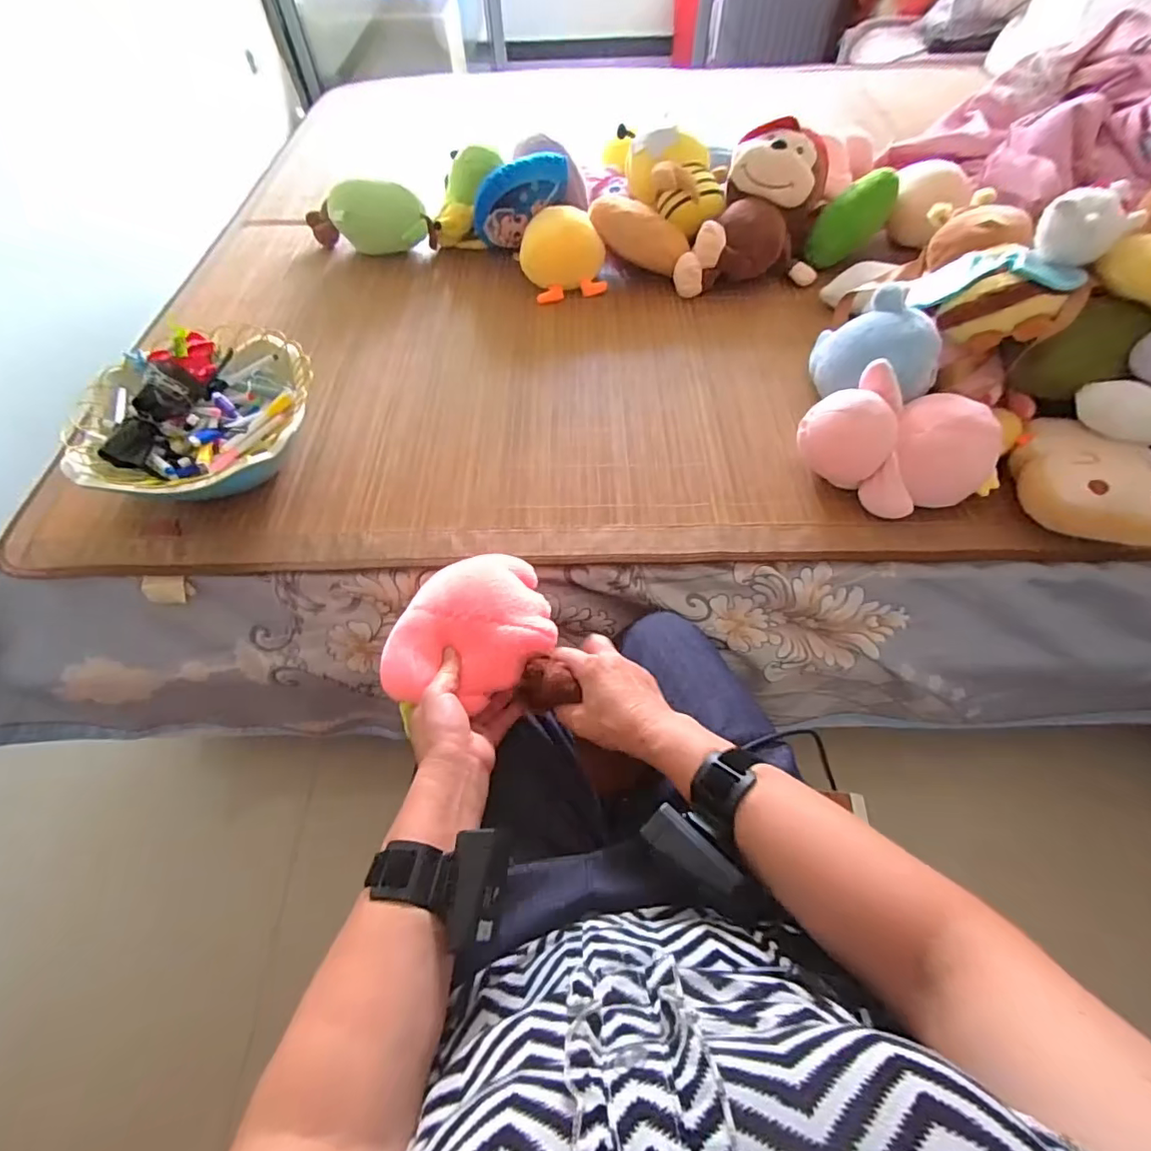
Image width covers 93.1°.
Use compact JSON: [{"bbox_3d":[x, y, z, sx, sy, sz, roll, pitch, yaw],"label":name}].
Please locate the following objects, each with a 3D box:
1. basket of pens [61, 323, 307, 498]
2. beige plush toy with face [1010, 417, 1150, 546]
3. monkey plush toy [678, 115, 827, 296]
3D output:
[{"bbox_3d":[-0.480,-0.202,0.710,0.277,0.141,0.252,-26,60,-15],"label":"basket of pens"},{"bbox_3d":[0.619,-0.123,0.649,0.139,0.063,0.157,8,57,7],"label":"beige plush toy with face"},{"bbox_3d":[0.328,-0.652,0.977,0.224,0.165,0.317,12,58,10],"label":"monkey plush toy"}]

